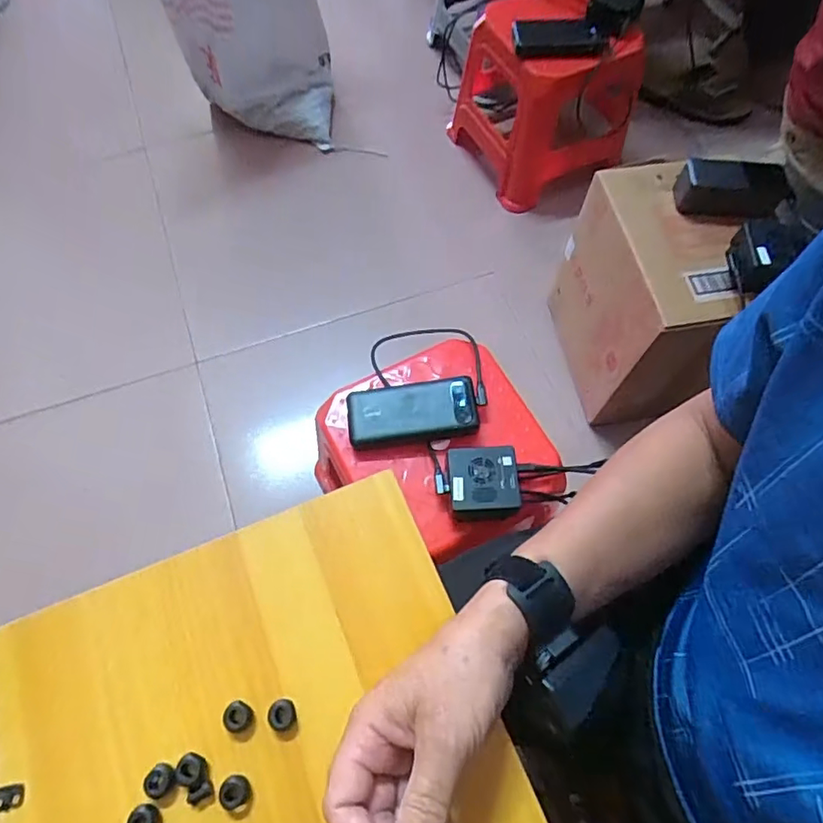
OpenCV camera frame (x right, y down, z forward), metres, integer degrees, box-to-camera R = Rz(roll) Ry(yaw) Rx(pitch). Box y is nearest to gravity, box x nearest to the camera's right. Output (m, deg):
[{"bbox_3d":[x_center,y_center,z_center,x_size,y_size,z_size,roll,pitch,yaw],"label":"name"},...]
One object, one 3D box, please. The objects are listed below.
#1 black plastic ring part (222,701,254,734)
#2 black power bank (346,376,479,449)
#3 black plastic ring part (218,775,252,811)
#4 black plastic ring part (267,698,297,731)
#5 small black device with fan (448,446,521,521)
[{"bbox_3d":[-0.110,0.193,0.354,0.018,0.008,0.016,37,71,16],"label":"black plastic ring part"},{"bbox_3d":[0.001,0.000,0.686,0.158,0.027,0.073,-7,66,-3],"label":"black power bank"},{"bbox_3d":[-0.107,0.231,0.339,0.016,0.010,0.018,-32,69,-13],"label":"black plastic ring part"},{"bbox_3d":[-0.082,0.194,0.358,0.017,0.011,0.017,0,66,0],"label":"black plastic ring part"},{"bbox_3d":[0.081,0.086,0.643,0.077,0.054,0.080,-1,66,0],"label":"small black device with fan"}]

